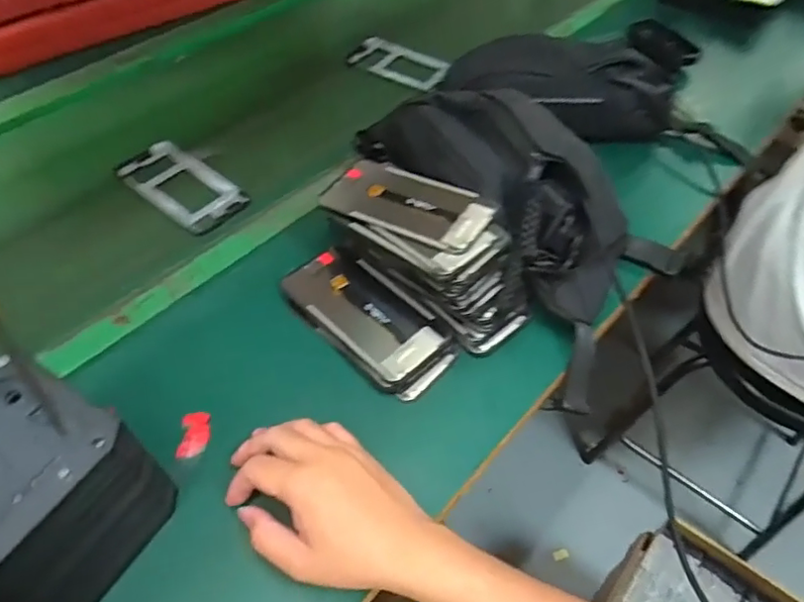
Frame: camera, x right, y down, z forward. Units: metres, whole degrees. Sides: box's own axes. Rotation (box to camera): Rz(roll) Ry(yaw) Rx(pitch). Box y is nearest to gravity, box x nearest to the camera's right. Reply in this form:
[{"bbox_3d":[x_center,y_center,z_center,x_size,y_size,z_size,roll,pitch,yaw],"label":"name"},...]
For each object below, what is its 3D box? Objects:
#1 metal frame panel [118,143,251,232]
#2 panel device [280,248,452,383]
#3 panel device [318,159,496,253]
[{"bbox_3d":[-0.255,-0.134,0.654,0.158,0.008,0.077,35,60,21],"label":"metal frame panel"},{"bbox_3d":[-0.034,0.006,0.516,0.151,0.010,0.077,38,61,26],"label":"panel device"},{"bbox_3d":[0.006,-0.090,0.515,0.152,0.007,0.075,24,61,25],"label":"panel device"}]

